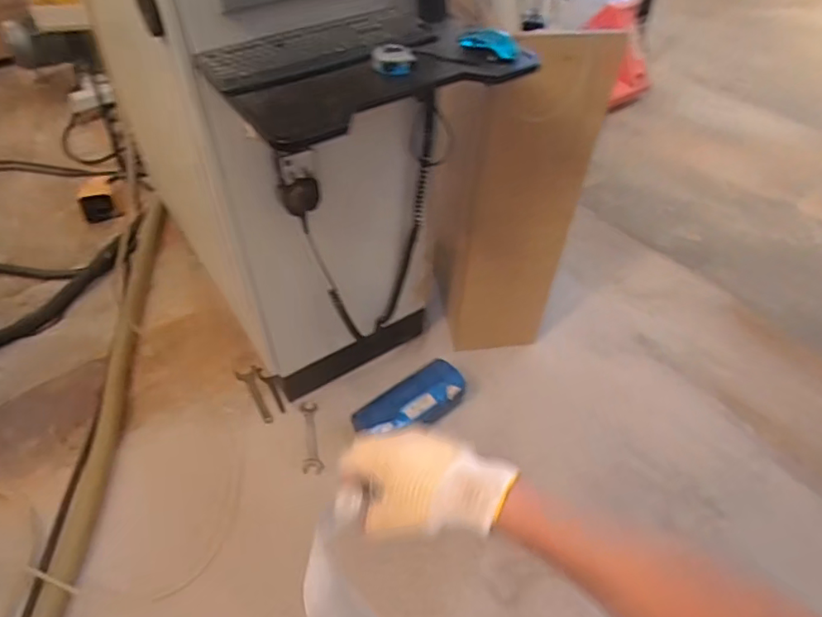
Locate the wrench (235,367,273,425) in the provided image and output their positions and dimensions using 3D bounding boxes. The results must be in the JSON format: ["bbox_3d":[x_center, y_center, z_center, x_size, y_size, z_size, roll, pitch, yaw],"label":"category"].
[{"bbox_3d":[-0.520,0.295,1.886,0.071,0.015,0.234,-23,55,-22],"label":"wrench"}]

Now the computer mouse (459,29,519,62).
[{"bbox_3d":[0.148,-0.494,1.035,0.111,0.038,0.051,4,48,4],"label":"computer mouse"}]

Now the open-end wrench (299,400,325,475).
[{"bbox_3d":[-0.319,0.401,1.765,0.062,0.018,0.273,-7,50,-9],"label":"open-end wrench"}]

